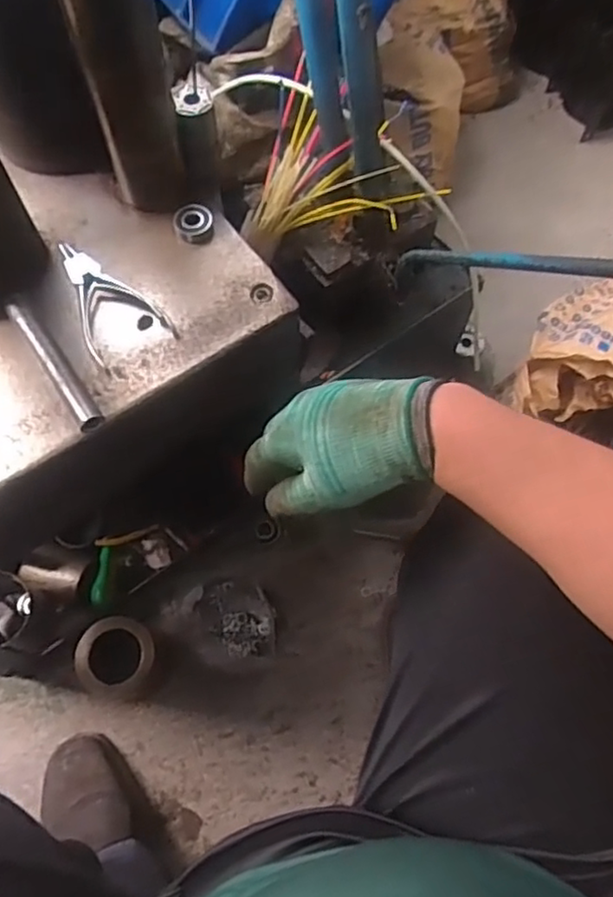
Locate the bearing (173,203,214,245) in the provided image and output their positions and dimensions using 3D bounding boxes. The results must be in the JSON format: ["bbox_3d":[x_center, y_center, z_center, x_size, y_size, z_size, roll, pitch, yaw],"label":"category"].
[{"bbox_3d":[-0.103,-0.205,0.601,0.034,0.022,0.032,0,66,-1],"label":"bearing"}]

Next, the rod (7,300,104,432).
[{"bbox_3d":[-0.207,-0.071,0.528,0.018,0.013,0.138,-35,71,-15],"label":"rod"}]

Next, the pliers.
[{"bbox_3d":[-0.177,-0.127,0.563,0.068,0.018,0.126,-36,72,-16],"label":"pliers"}]

